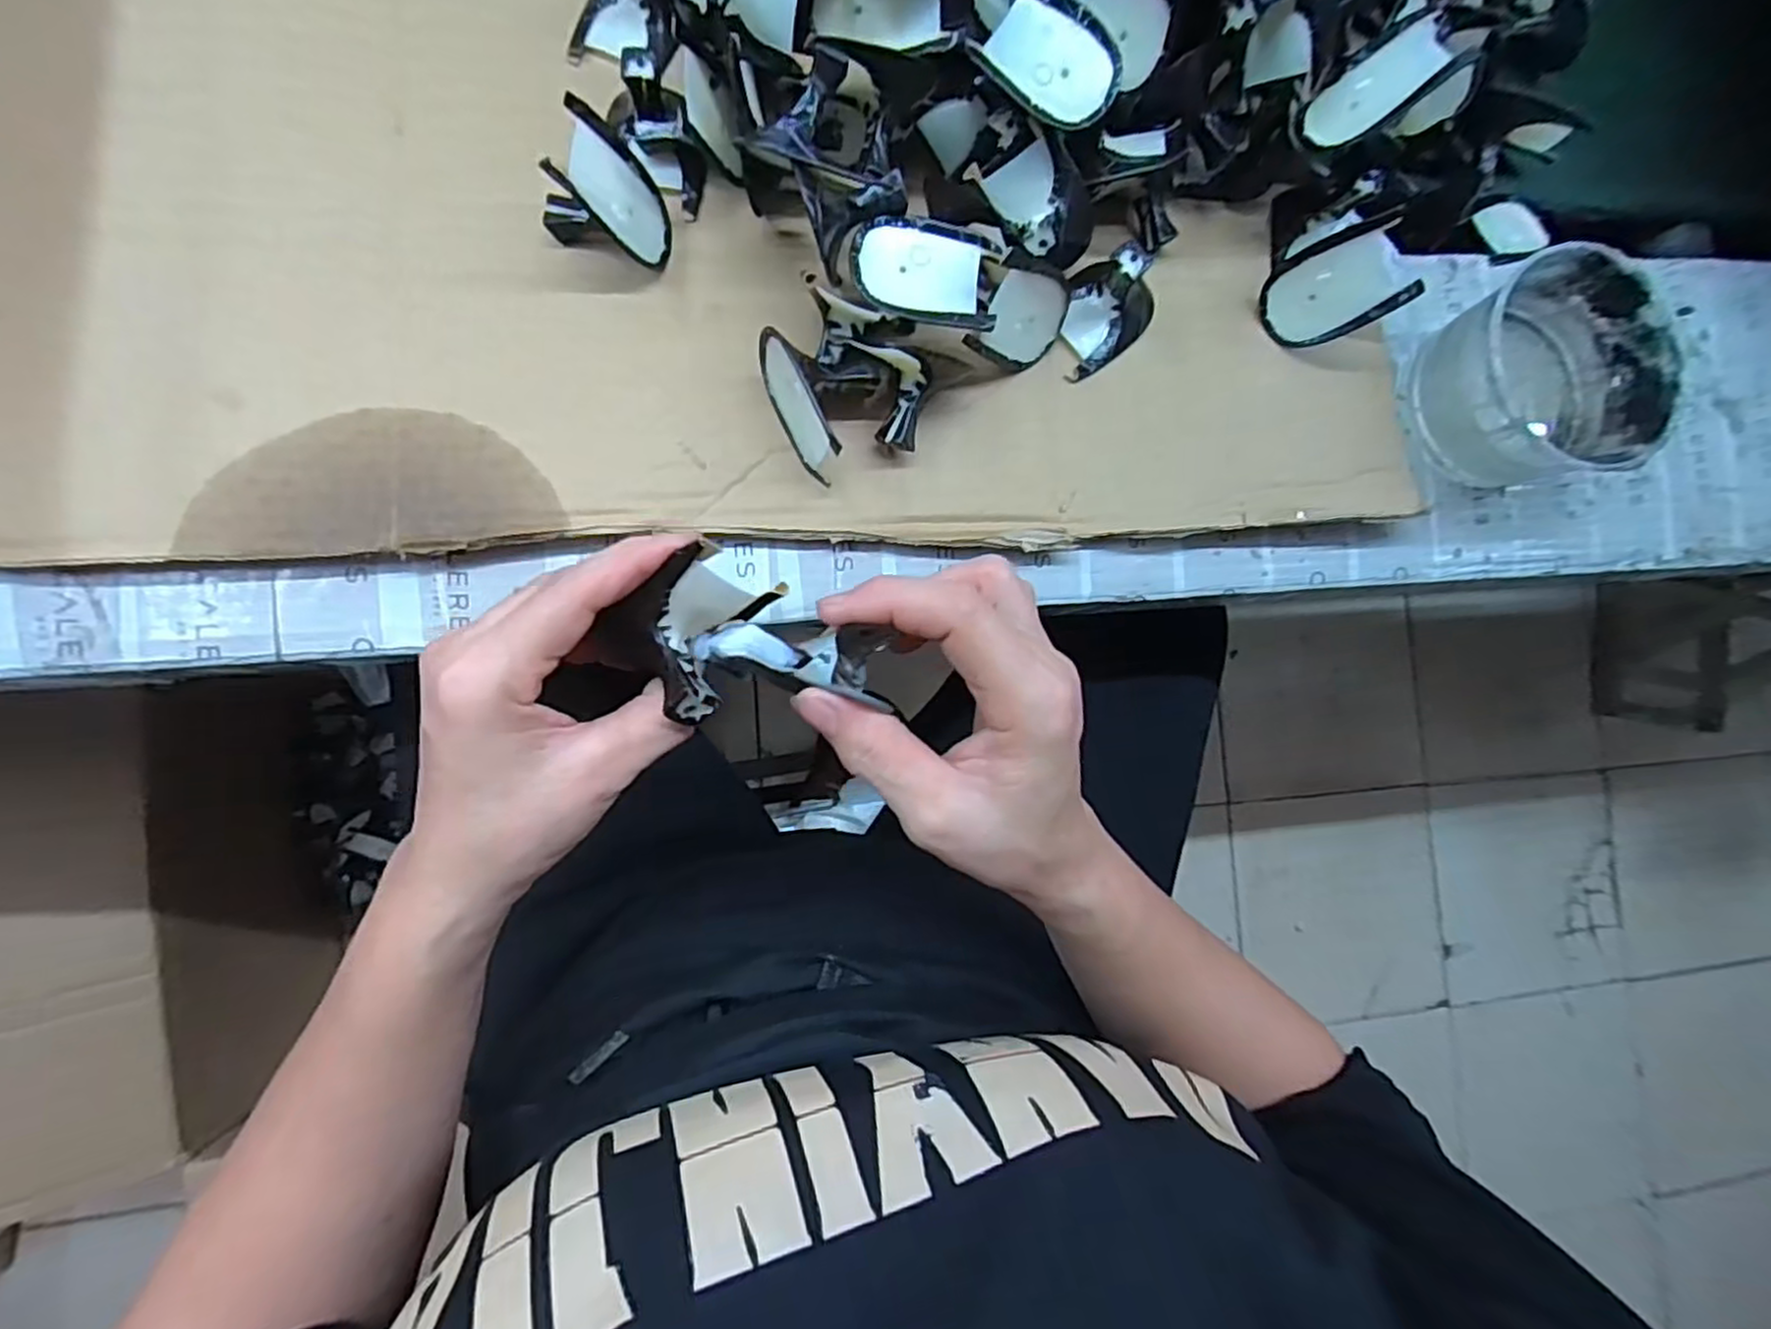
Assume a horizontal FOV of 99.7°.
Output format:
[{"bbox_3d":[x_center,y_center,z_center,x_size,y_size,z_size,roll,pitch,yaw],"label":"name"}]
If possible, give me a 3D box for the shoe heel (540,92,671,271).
[{"bbox_3d":[-0.139,-0.217,0.345,0.042,0.071,0.051,3,91,26],"label":"shoe heel"}]

